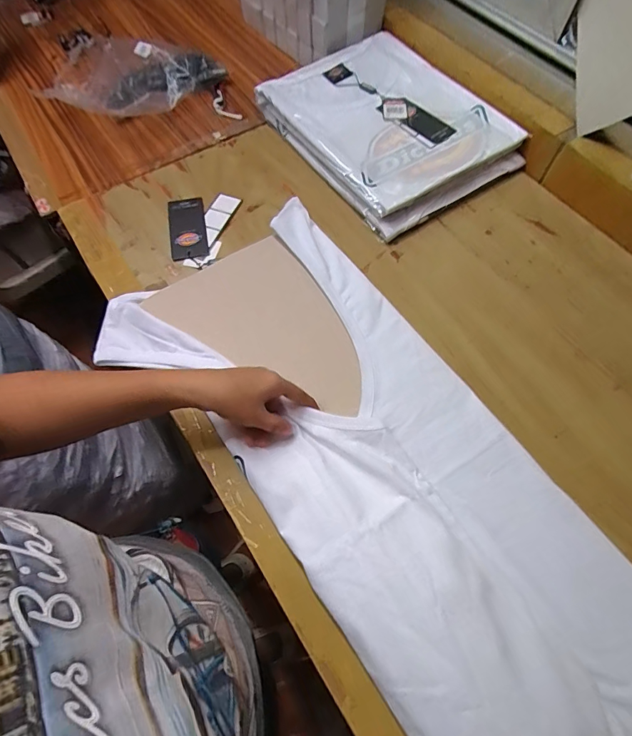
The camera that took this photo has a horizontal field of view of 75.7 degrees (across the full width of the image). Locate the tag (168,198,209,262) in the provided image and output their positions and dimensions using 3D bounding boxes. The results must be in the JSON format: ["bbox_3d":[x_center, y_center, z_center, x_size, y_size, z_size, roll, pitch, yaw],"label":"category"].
[{"bbox_3d":[-0.177,-0.194,0.562,0.050,0.007,0.108,-13,63,-3],"label":"tag"}]

